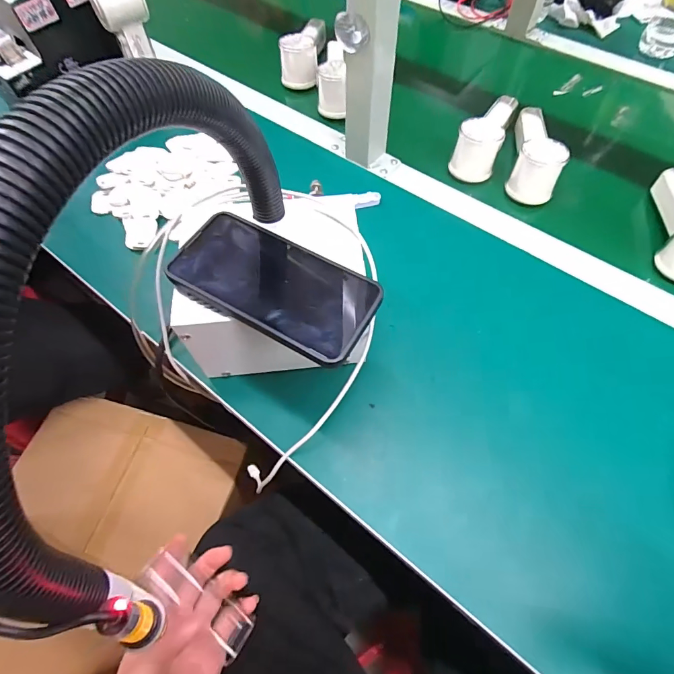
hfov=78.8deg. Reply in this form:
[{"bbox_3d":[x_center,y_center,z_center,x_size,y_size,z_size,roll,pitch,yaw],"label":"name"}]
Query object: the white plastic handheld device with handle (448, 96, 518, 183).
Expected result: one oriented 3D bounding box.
[{"bbox_3d":[0.200,-0.279,0.549,0.054,0.063,0.138,21,62,12],"label":"white plastic handheld device with handle"}]

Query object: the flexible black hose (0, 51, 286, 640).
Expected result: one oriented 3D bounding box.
[{"bbox_3d":[-0.098,-0.033,0.205,0.028,0.162,0.308,11,60,7],"label":"flexible black hose"}]

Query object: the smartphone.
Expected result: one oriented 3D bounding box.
[{"bbox_3d":[-0.050,-0.042,0.320,0.161,0.013,0.078,28,64,15],"label":"smartphone"}]

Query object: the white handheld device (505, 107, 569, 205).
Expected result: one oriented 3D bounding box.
[{"bbox_3d":[0.257,-0.245,0.529,0.055,0.059,0.148,14,61,8],"label":"white handheld device"}]

